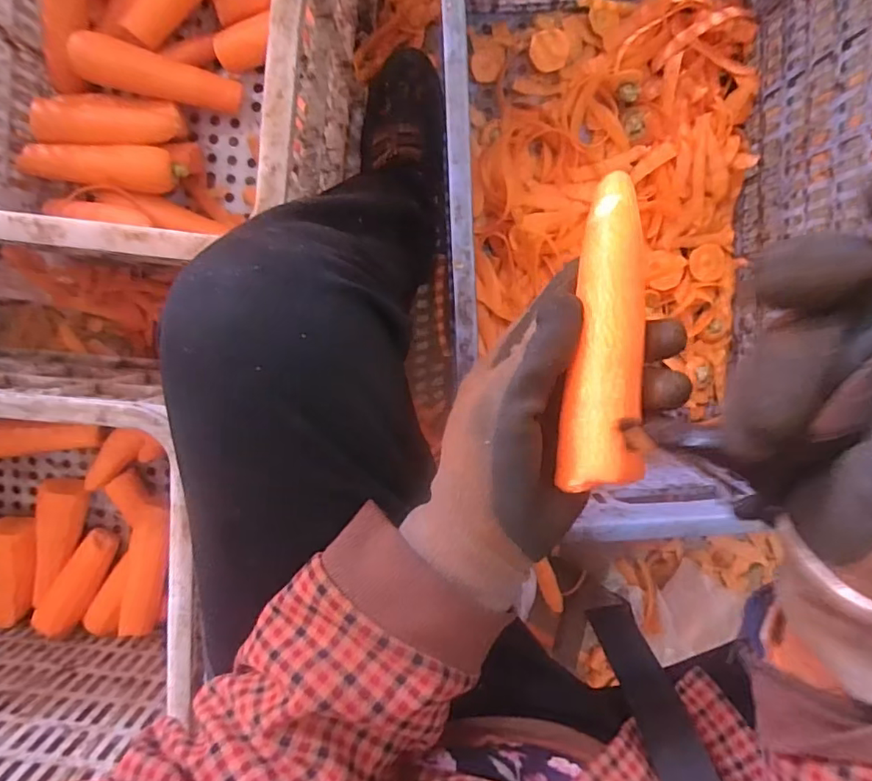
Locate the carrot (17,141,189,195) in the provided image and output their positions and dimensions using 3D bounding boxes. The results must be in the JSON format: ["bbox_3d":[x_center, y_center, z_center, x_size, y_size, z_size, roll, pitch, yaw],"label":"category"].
[{"bbox_3d":[-0.339,-0.229,0.559,0.144,0.041,0.044,5,97,0],"label":"carrot"}]

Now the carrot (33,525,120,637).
[{"bbox_3d":[-0.422,0.227,0.645,0.046,0.039,0.120,32,96,-4],"label":"carrot"}]

